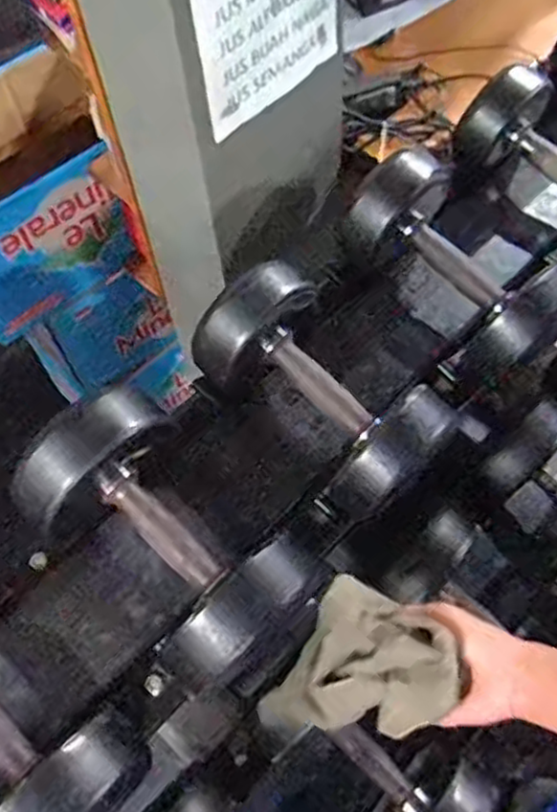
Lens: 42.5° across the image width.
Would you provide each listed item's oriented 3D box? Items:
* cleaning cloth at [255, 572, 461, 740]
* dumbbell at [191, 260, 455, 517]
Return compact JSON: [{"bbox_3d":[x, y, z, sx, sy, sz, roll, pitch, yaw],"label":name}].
[{"bbox_3d":[0.071,0.206,0.553,0.119,0.043,0.128,26,65,17],"label":"cleaning cloth"},{"bbox_3d":[0.039,-0.018,0.715,0.244,0.125,0.126,44,71,10],"label":"dumbbell"}]

